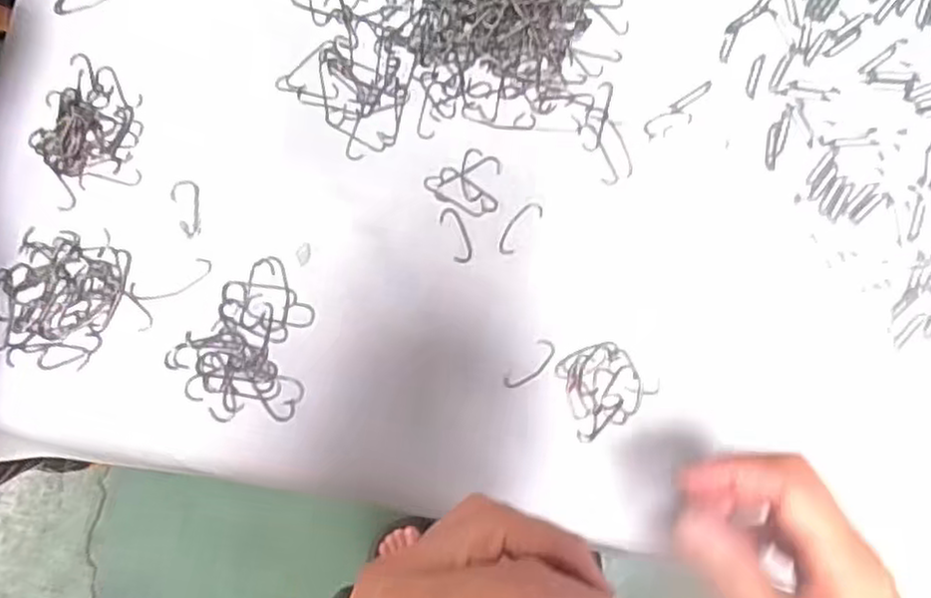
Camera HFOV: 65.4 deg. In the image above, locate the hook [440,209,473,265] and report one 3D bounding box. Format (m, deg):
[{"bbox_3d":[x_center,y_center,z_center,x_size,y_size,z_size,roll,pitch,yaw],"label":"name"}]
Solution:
[{"bbox_3d":[-0.005,-0.039,0.440,0.014,0.004,0.035,-20,82,-3],"label":"hook"}]

